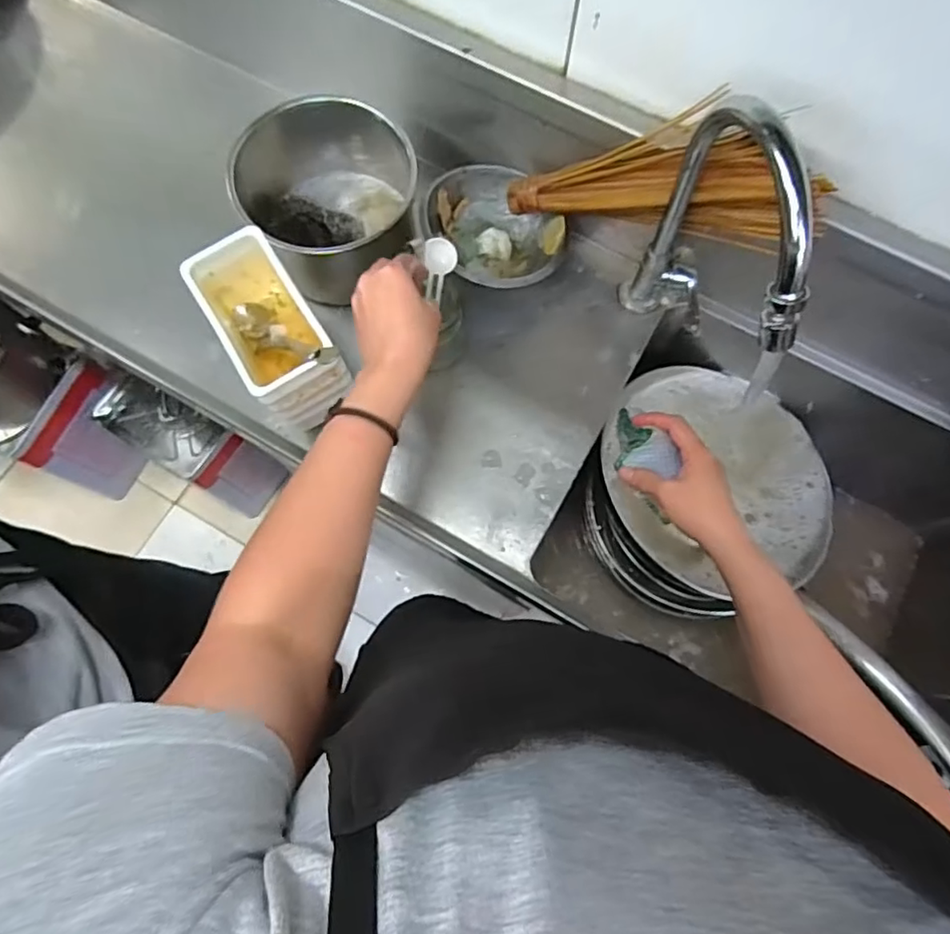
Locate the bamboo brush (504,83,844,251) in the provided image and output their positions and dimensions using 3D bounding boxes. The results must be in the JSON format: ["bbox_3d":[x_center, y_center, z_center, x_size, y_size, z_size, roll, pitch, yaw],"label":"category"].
[{"bbox_3d":[0.165,-0.262,0.546,0.285,0.116,0.056,16,74,25],"label":"bamboo brush"}]

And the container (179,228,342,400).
[{"bbox_3d":[-0.178,-0.120,0.512,0.072,0.081,0.149,-31,77,-9],"label":"container"}]

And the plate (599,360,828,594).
[{"bbox_3d":[0.283,0.008,0.701,0.243,0.037,0.264,0,74,-1],"label":"plate"}]

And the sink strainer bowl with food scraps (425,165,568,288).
[{"bbox_3d":[0.023,-0.249,0.627,0.124,0.061,0.134,0,74,-1],"label":"sink strainer bowl with food scraps"}]

